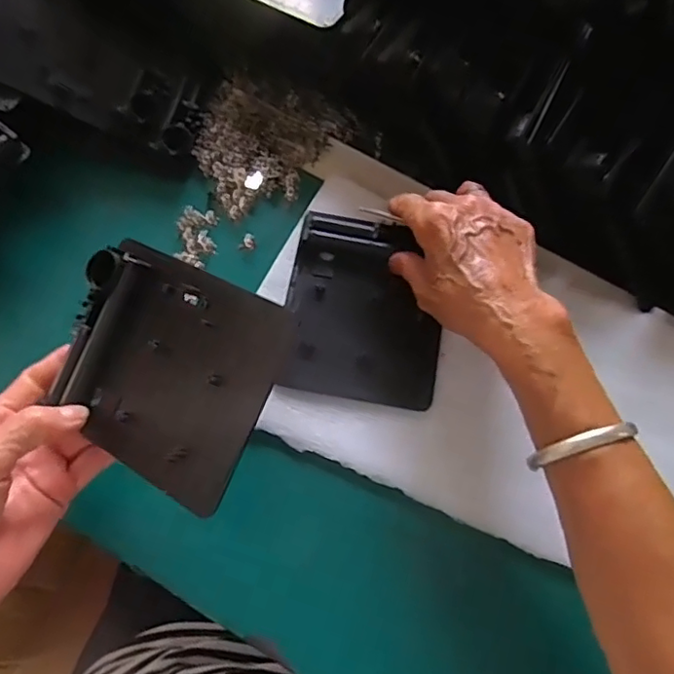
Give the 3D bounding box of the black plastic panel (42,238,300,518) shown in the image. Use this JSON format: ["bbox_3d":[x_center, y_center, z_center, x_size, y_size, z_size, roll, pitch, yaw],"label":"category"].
[{"bbox_3d":[-0.093,0.015,0.312,0.127,0.014,0.108,25,89,23],"label":"black plastic panel"}]

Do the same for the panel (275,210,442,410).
[{"bbox_3d":[0.020,-0.021,0.414,0.107,0.018,0.128,9,70,1],"label":"panel"}]

